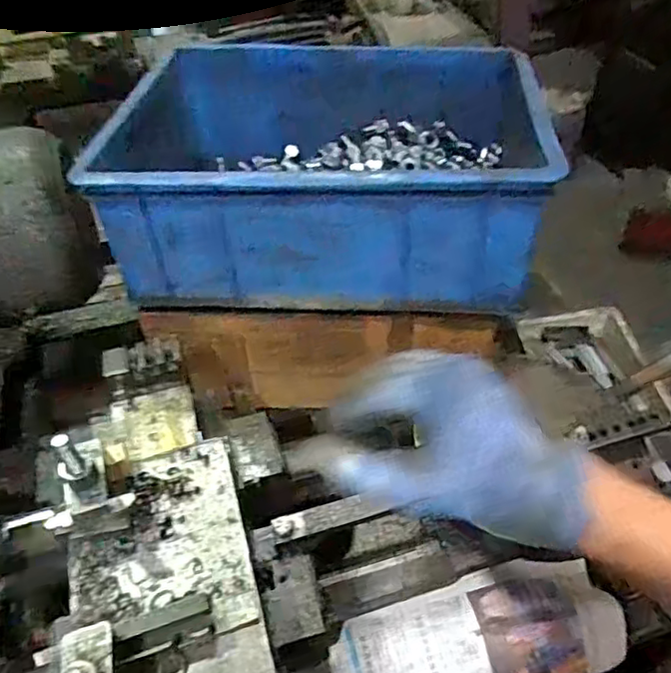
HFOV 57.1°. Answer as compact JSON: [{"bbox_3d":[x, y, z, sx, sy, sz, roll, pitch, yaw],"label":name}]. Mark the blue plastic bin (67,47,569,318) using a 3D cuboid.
[{"bbox_3d":[-0.006,-0.184,0.633,0.395,0.136,0.302,2,46,4],"label":"blue plastic bin"}]

